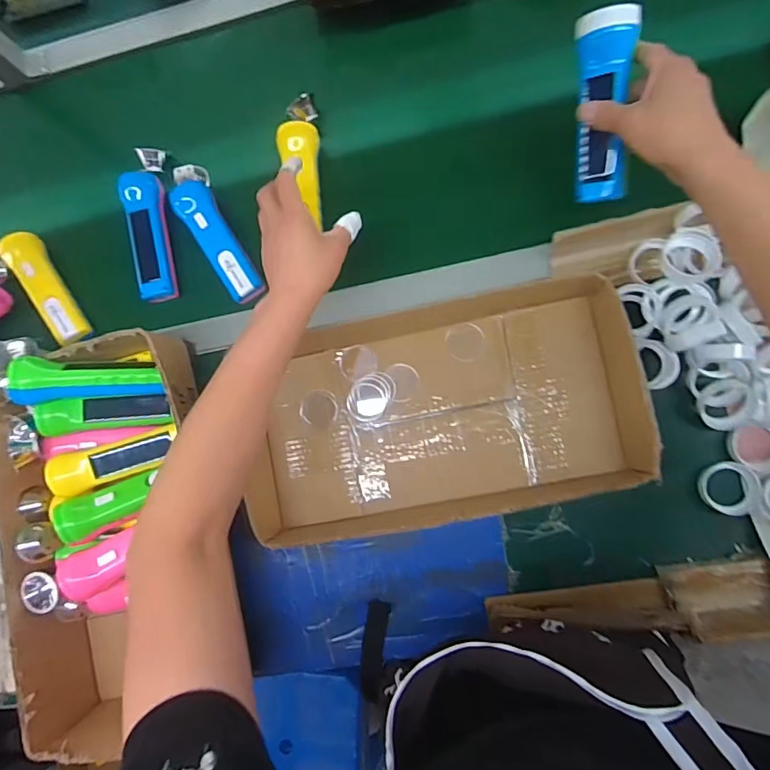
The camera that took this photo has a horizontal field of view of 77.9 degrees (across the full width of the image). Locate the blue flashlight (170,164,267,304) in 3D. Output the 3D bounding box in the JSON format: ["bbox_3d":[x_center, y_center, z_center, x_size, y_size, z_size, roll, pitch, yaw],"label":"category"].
[{"bbox_3d":[-0.214,-0.190,0.591,0.048,0.043,0.200,-30,82,4],"label":"blue flashlight"}]

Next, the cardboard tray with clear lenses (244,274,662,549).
[{"bbox_3d":[0.050,0.029,0.523,0.426,0.074,0.222,-11,84,7],"label":"cardboard tray with clear lenses"}]

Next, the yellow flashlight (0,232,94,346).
[{"bbox_3d":[-0.436,-0.123,0.610,0.040,0.031,0.164,-34,82,4],"label":"yellow flashlight"}]

